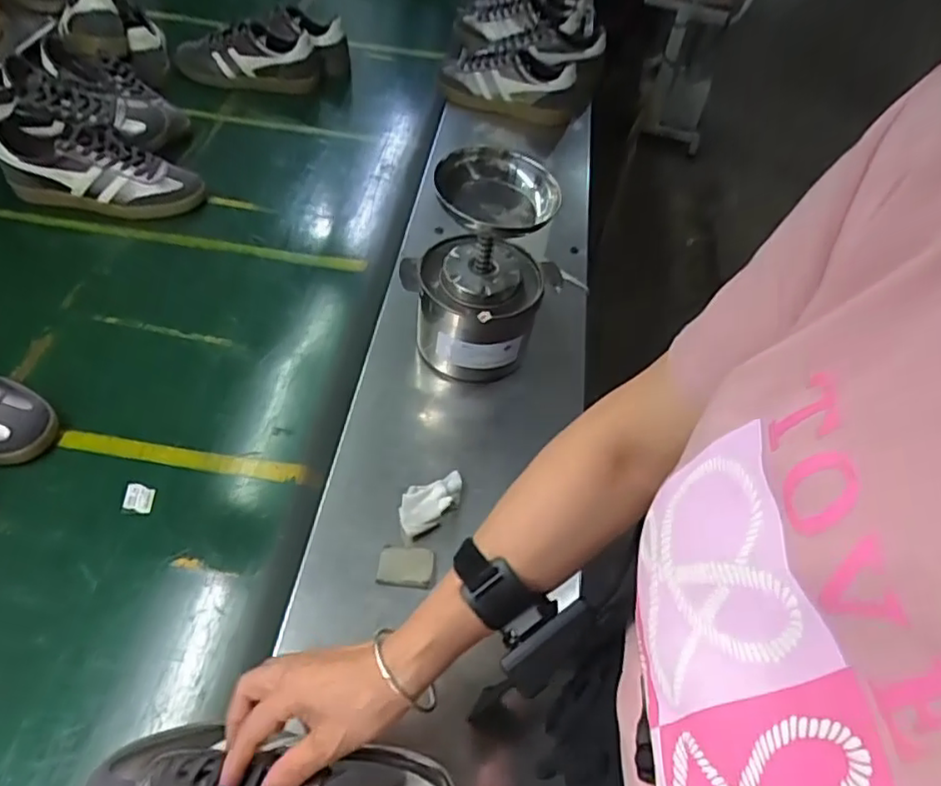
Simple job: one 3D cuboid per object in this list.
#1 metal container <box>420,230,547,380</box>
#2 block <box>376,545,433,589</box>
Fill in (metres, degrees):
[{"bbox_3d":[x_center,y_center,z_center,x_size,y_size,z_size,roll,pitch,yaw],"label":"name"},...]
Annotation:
[{"bbox_3d":[0.007,-0.100,0.768,0.135,0.123,0.130,9,51,1],"label":"metal container"},{"bbox_3d":[-0.062,0.166,0.616,0.051,0.007,0.039,6,51,-3],"label":"block"}]

